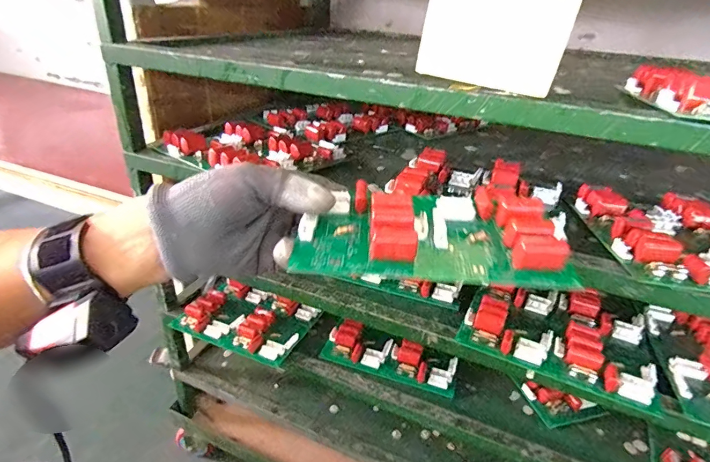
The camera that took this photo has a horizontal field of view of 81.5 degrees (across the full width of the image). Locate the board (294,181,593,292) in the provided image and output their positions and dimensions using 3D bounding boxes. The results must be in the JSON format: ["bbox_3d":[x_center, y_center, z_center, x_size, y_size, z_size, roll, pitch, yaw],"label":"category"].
[{"bbox_3d":[0.047,-0.001,0.273,0.166,0.030,0.079,3,42,2],"label":"board"}]

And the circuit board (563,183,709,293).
[{"bbox_3d":[0.305,0.007,0.367,0.172,0.030,0.160,5,30,2],"label":"circuit board"}]

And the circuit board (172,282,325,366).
[{"bbox_3d":[-0.152,0.126,0.597,0.170,0.031,0.119,15,32,19],"label":"circuit board"}]

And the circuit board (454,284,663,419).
[{"bbox_3d":[0.210,0.102,0.433,0.171,0.030,0.134,16,32,20],"label":"circuit board"}]

